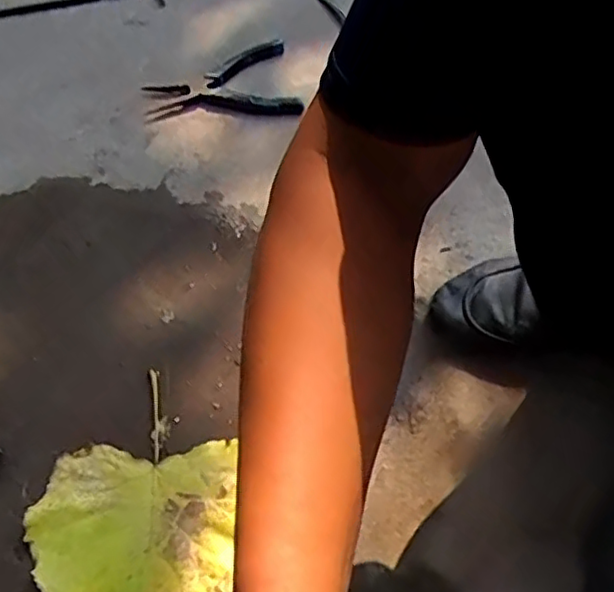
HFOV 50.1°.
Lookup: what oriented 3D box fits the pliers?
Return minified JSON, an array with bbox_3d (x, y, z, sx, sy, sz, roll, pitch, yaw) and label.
[{"bbox_3d":[-0.105,-0.251,0.784,0.175,0.020,0.133,-12,58,-5],"label":"pliers"}]

